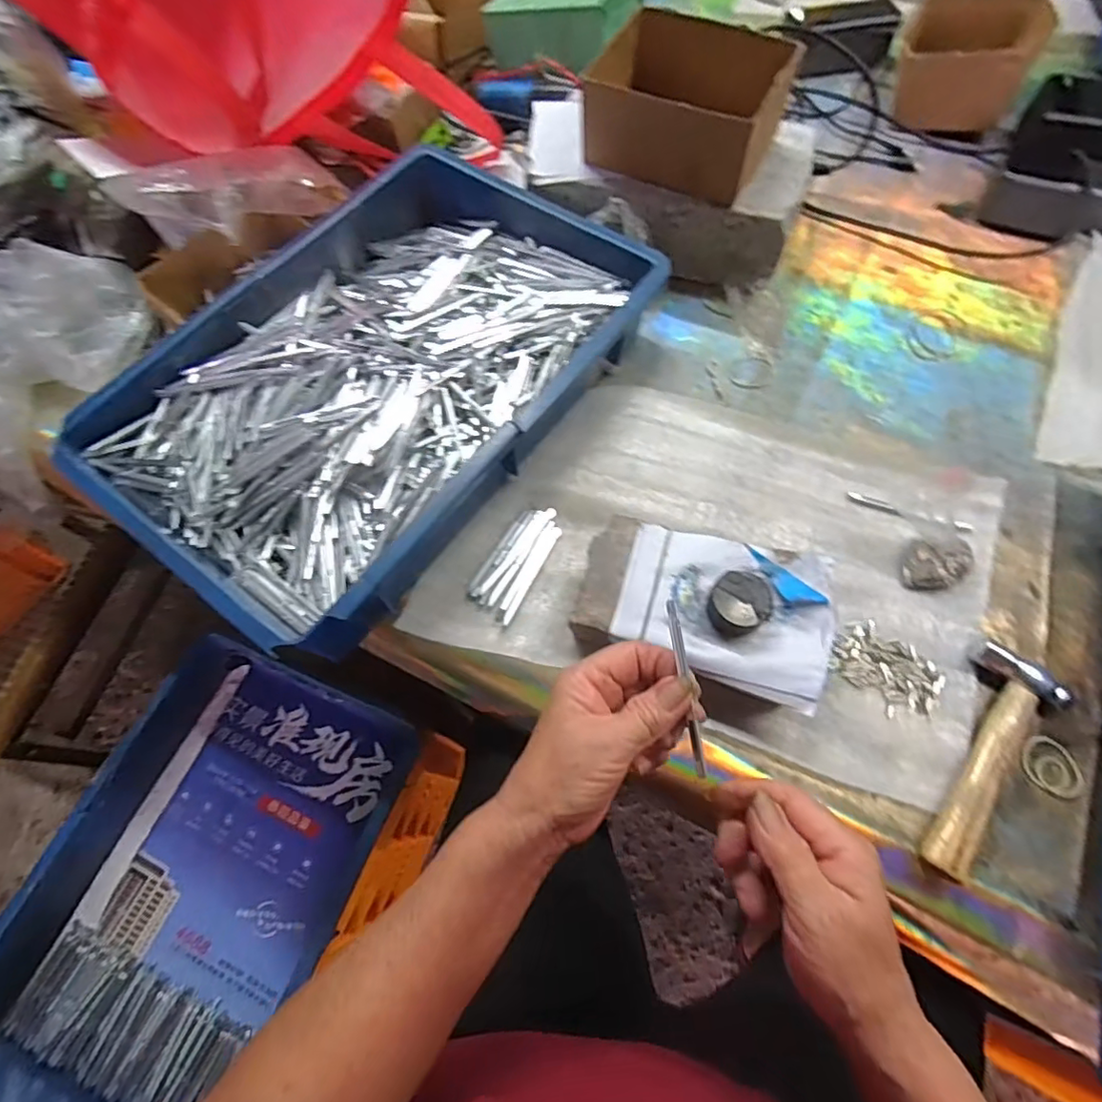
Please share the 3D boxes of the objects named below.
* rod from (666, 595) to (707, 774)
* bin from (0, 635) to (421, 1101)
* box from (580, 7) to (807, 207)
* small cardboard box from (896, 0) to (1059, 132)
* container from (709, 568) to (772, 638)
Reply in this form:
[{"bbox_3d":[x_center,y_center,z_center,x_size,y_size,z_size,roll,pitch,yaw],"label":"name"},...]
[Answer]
[{"bbox_3d":[0.069,0.070,0.293,0.006,0.004,0.089,-10,88,-1],"label":"rod"},{"bbox_3d":[-0.346,0.332,0.588,0.279,0.097,0.419,17,67,11],"label":"bin"},{"bbox_3d":[0.117,-0.387,0.503,0.155,0.074,0.111,26,69,15],"label":"box"},{"bbox_3d":[0.459,-0.542,0.639,0.134,0.088,0.134,19,67,12],"label":"small cardboard box"},{"bbox_3d":[0.124,0.034,0.383,0.038,0.023,0.038,-1,65,3],"label":"container"}]

